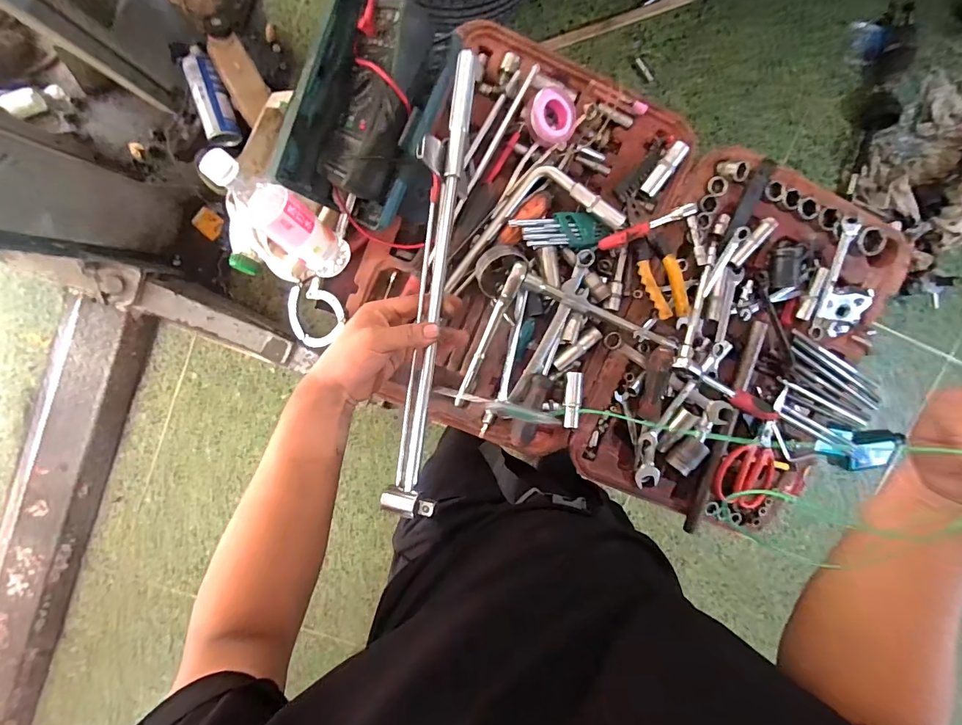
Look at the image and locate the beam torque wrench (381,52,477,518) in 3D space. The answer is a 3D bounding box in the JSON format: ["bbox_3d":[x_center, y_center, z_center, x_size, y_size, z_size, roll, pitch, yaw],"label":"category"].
[{"bbox_3d":[-0.048,-0.088,0.437,0.047,0.025,0.465,7,85,-4],"label":"beam torque wrench"}]

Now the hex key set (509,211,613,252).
[{"bbox_3d":[0.105,-0.173,0.573,0.128,0.026,0.047,-4,99,-3],"label":"hex key set"}]

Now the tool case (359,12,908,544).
[{"bbox_3d":[0.222,-0.076,0.603,0.692,0.068,0.505,24,96,-6],"label":"tool case"}]

